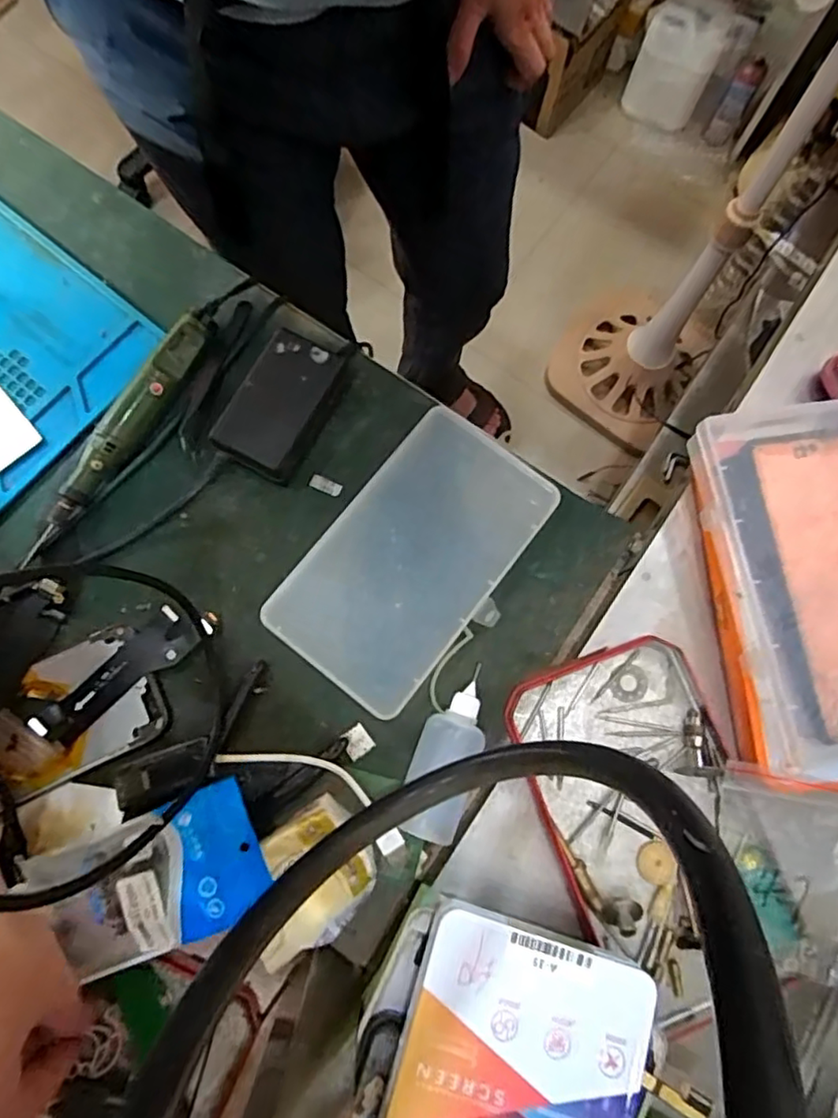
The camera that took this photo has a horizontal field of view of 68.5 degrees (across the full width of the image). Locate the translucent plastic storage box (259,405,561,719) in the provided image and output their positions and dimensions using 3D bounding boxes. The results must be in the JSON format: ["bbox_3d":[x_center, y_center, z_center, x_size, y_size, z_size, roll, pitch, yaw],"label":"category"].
[{"bbox_3d":[-0.002,-0.002,0.372,0.100,0.017,0.172,36,78,9],"label":"translucent plastic storage box"}]

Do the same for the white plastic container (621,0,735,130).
[{"bbox_3d":[0.529,-1.033,1.268,0.157,0.184,0.151,20,77,2],"label":"white plastic container"}]

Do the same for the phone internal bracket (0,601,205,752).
[{"bbox_3d":[-0.178,0.067,0.353,0.107,0.007,0.037,-32,81,-9],"label":"phone internal bracket"}]

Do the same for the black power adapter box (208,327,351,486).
[{"bbox_3d":[-0.086,-0.093,0.388,0.051,0.032,0.087,30,78,4],"label":"black power adapter box"}]

